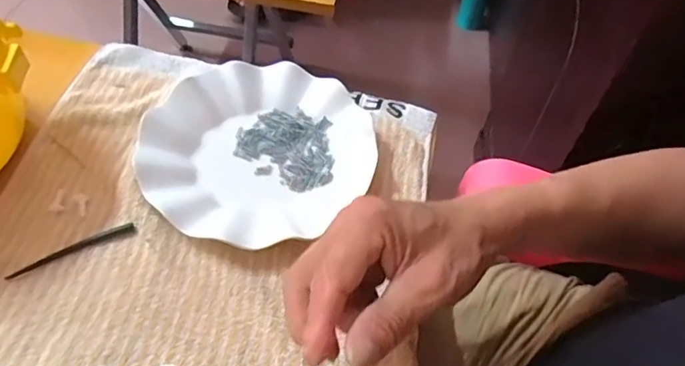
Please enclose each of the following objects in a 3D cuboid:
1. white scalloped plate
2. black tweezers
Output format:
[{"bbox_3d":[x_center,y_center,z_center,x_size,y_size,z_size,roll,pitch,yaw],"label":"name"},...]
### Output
[{"bbox_3d":[-0.067,-0.029,0.428,0.170,0.021,0.180,1,54,-2],"label":"white scalloped plate"},{"bbox_3d":[-0.189,0.046,0.375,0.085,0.005,0.010,-24,59,-19],"label":"black tweezers"}]

